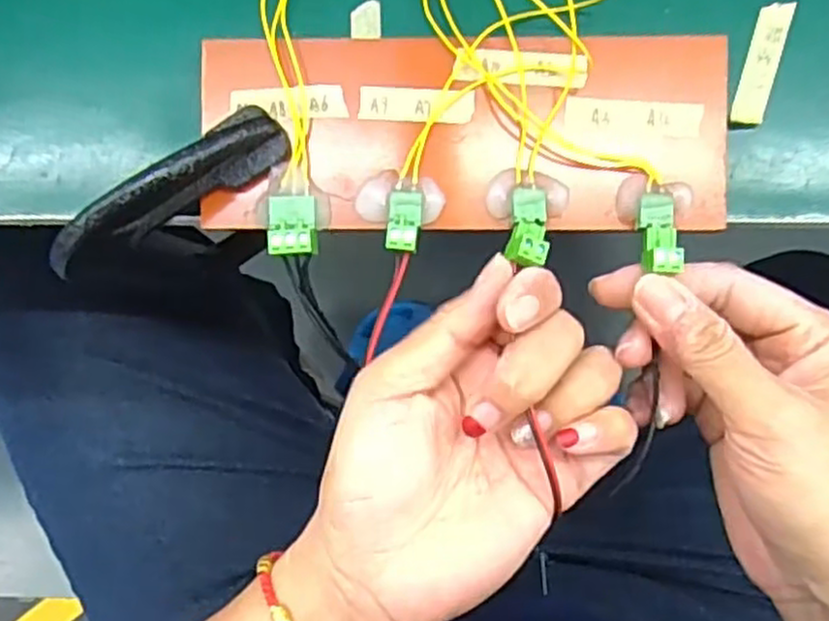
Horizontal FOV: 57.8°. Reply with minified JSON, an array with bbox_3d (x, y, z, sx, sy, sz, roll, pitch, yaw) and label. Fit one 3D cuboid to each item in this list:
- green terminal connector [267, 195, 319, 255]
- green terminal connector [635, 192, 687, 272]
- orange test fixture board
[{"bbox_3d":[-0.044,-0.031,0.274,0.018,0.010,0.022,-5,89,2],"label":"green terminal connector"},{"bbox_3d":[0.088,-0.029,0.269,0.013,0.006,0.030,-2,64,2],"label":"green terminal connector"},{"bbox_3d":[0.018,-0.068,0.284,0.193,0.020,0.071,0,89,2],"label":"orange test fixture board"}]

